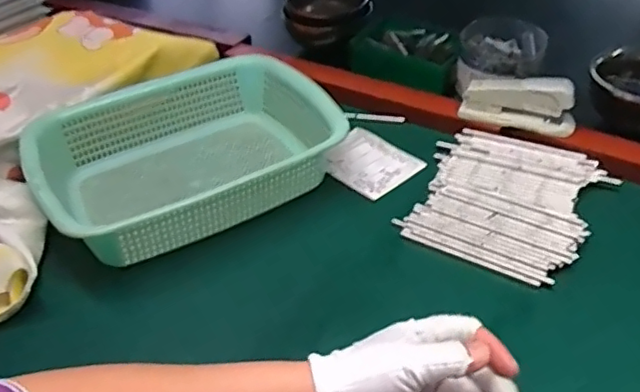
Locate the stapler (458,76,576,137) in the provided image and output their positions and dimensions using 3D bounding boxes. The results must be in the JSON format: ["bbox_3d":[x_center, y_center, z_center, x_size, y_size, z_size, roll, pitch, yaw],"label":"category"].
[{"bbox_3d":[0.225,-0.104,0.671,0.122,0.063,0.030,15,44,19],"label":"stapler"}]

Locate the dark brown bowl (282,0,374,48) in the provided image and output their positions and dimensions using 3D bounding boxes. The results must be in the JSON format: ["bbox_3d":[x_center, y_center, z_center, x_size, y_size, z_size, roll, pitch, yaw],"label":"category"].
[{"bbox_3d":[0.007,-0.276,0.886,0.129,0.061,0.107,-8,42,-7],"label":"dark brown bowl"}]

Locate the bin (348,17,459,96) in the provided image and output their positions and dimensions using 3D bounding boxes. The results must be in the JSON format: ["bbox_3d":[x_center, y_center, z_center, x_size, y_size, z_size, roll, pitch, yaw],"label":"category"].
[{"bbox_3d":[0.120,-0.199,0.809,0.150,0.050,0.083,23,47,26],"label":"bin"}]

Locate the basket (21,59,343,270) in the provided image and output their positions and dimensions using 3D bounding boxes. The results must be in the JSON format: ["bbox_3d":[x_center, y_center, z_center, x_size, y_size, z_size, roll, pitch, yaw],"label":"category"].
[{"bbox_3d":[-0.135,-0.045,0.634,0.297,0.079,0.221,-22,45,-21],"label":"basket"}]

